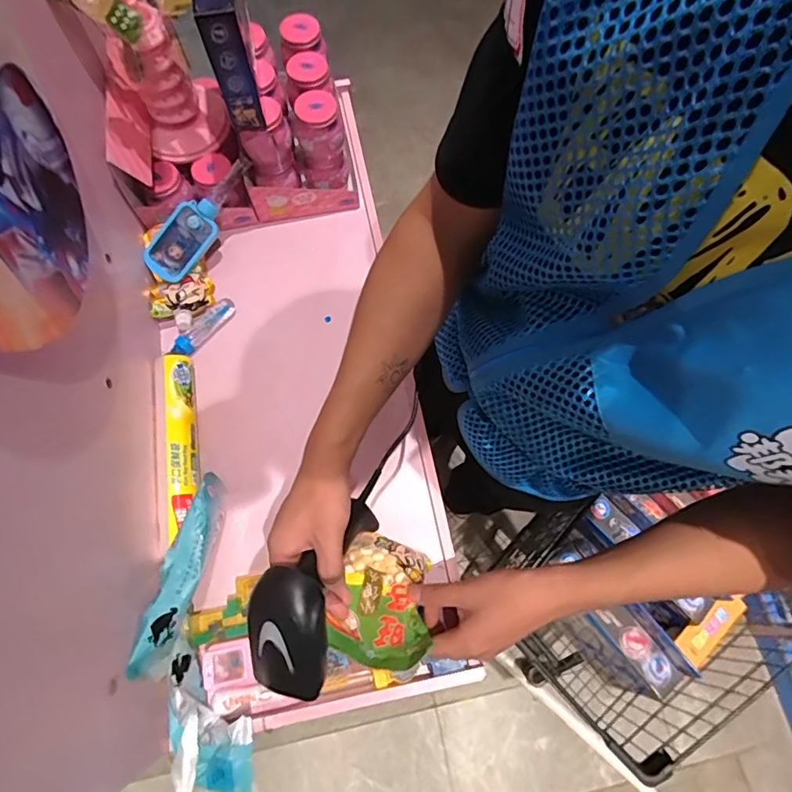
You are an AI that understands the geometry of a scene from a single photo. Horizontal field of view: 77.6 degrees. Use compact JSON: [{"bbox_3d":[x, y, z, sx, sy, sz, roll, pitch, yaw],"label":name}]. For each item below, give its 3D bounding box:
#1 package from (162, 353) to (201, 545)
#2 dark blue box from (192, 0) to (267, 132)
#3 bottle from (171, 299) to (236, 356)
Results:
[{"bbox_3d":[-0.262,0.055,0.611,0.034,0.044,0.226,-12,71,-5],"label":"package"},{"bbox_3d":[-0.192,-0.424,0.566,0.042,0.145,0.159,-10,71,-4],"label":"dark blue box"},{"bbox_3d":[-0.264,-0.096,0.679,0.027,0.020,0.100,35,74,11],"label":"bottle"}]

